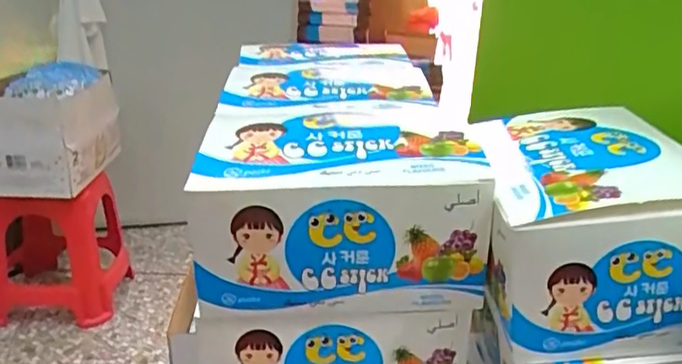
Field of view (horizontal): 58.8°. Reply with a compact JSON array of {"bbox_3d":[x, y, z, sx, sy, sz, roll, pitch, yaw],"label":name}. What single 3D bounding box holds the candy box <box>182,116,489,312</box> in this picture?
[{"bbox_3d":[-0.007,0.009,0.328,0.145,0.078,0.106,0,21,-6],"label":"candy box"}]

